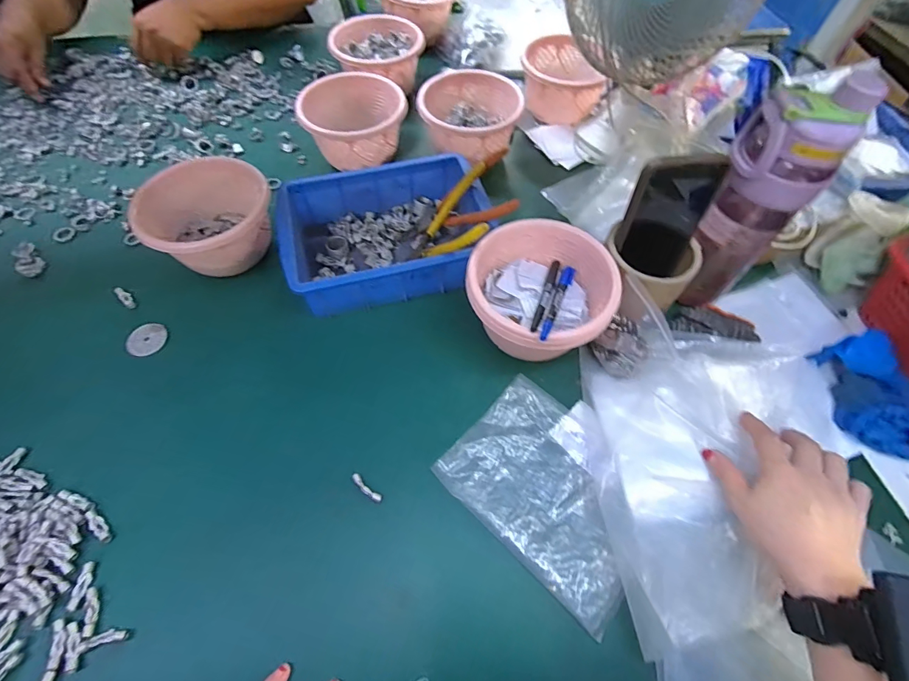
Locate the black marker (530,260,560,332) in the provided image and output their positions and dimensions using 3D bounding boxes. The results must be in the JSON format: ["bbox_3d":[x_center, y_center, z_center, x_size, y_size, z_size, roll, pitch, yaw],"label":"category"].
[{"bbox_3d":[0.095,-0.050,0.430,0.011,0.008,0.139,19,39,9],"label":"black marker"}]

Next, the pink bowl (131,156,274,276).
[{"bbox_3d":[-0.288,-0.138,0.507,0.122,0.090,0.126,1,60,-1],"label":"pink bowl"}]

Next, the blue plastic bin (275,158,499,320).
[{"bbox_3d":[-0.084,-0.129,0.532,0.247,0.083,0.176,-14,61,-9],"label":"blue plastic bin"}]

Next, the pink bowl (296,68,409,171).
[{"bbox_3d":[-0.145,-0.313,0.615,0.149,0.088,0.128,-19,62,-12],"label":"pink bowl"}]

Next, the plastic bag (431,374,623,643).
[{"bbox_3d":[0.094,0.142,0.402,0.190,0.008,0.139,40,66,20],"label":"plastic bag"}]

